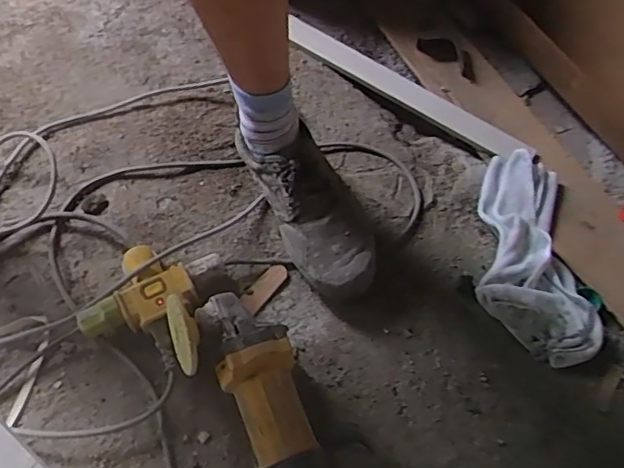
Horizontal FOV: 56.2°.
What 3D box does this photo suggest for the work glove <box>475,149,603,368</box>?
[{"bbox_3d":[0.237,0.018,0.657,0.123,0.033,0.260,-5,62,-2],"label":"work glove"}]

